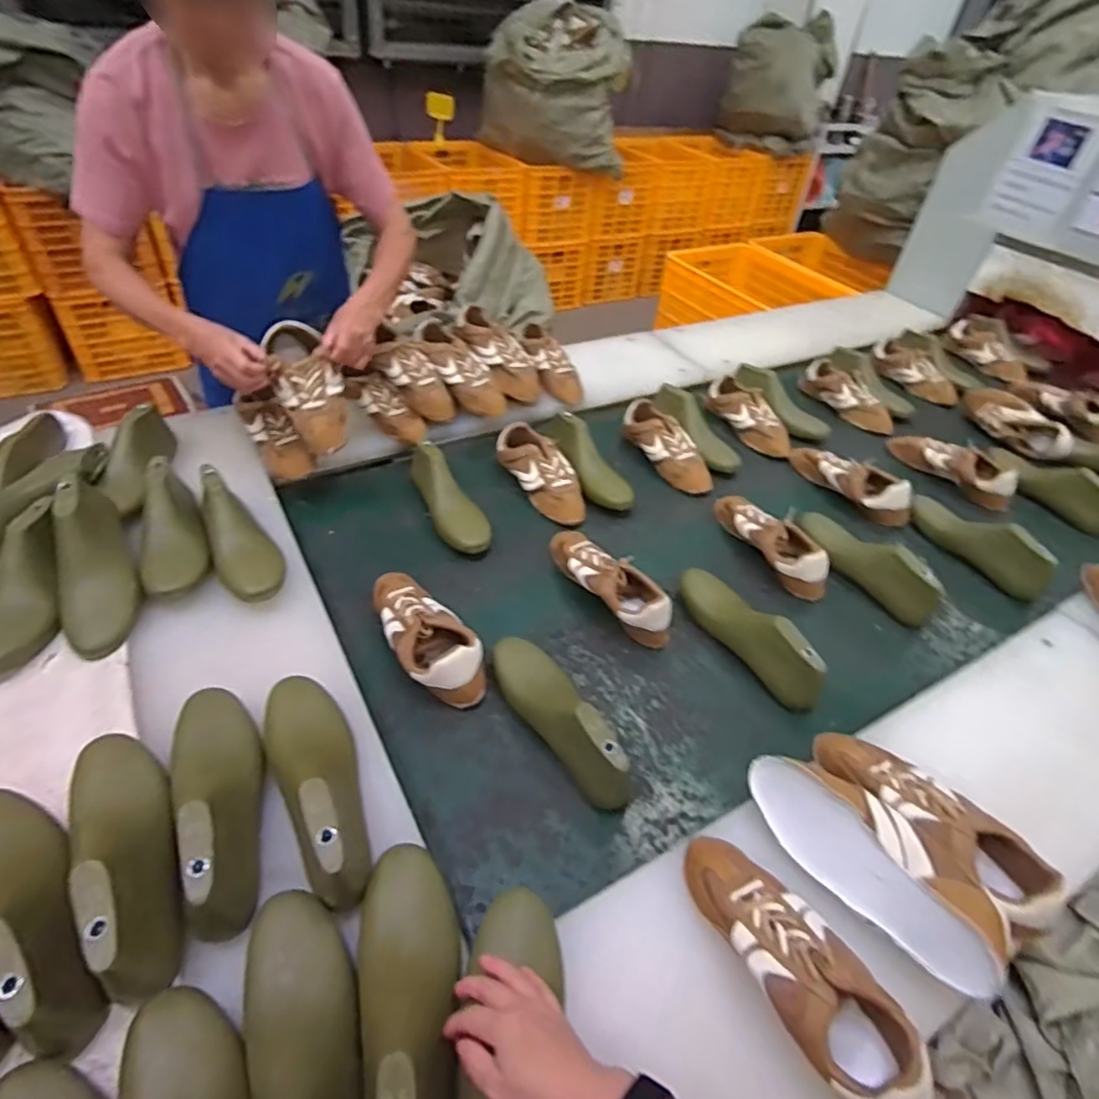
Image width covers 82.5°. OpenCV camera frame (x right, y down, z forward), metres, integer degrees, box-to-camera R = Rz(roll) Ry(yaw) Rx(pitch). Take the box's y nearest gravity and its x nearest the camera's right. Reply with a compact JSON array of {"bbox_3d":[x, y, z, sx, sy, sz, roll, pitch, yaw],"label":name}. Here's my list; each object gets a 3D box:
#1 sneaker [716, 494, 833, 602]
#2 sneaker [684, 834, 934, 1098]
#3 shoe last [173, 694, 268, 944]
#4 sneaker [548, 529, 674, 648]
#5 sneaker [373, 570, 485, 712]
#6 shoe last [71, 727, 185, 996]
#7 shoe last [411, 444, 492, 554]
[{"bbox_3d":[0.383,-0.022,1.080,0.095,0.077,0.252,-14,47,-18],"label":"sneaker"},{"bbox_3d":[0.216,0.373,0.568,0.088,0.069,0.244,-23,50,-26],"label":"sneaker"},{"bbox_3d":[-0.329,0.236,0.629,0.084,0.076,0.256,-17,48,-21],"label":"shoe last"},{"bbox_3d":[0.084,0.042,0.973,0.081,0.075,0.255,-24,50,-26],"label":"sneaker"},{"bbox_3d":[-0.180,0.112,0.867,0.094,0.079,0.248,-28,52,-30],"label":"sneaker"},{"bbox_3d":[-0.395,0.269,0.580,0.078,0.089,0.269,-24,50,-27],"label":"shoe last"},{"bbox_3d":[-0.178,-0.100,1.086,0.078,0.086,0.247,-17,48,-21],"label":"shoe last"}]

